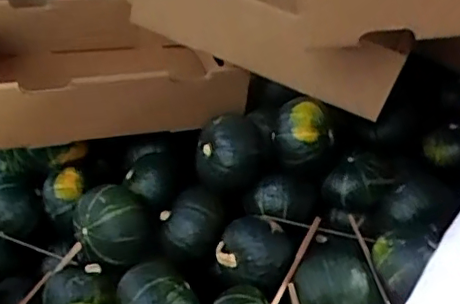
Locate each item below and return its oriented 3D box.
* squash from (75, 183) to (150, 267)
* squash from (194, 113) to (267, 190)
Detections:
[{"bbox_3d":[-0.138,0.079,0.655,0.072,0.070,0.082,-12,30,-26],"label":"squash"},{"bbox_3d":[-0.002,-0.004,0.672,0.075,0.072,0.074,-3,27,-10],"label":"squash"}]

